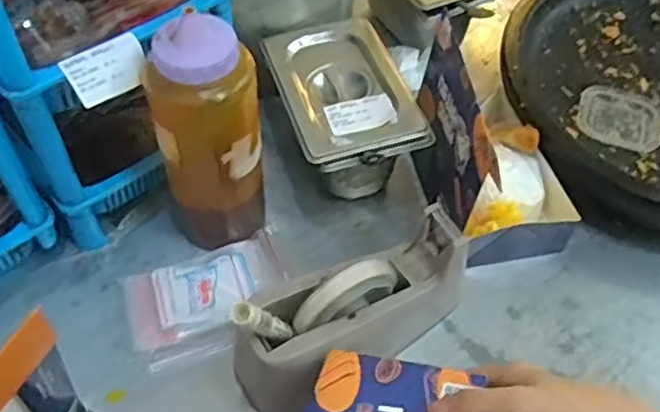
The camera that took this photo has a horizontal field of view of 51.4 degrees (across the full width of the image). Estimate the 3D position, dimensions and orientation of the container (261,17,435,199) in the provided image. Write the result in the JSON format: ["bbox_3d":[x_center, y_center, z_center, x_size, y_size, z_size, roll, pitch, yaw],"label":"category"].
[{"bbox_3d":[0.011,-0.088,0.664,0.115,0.086,0.180,-15,55,-12],"label":"container"}]

